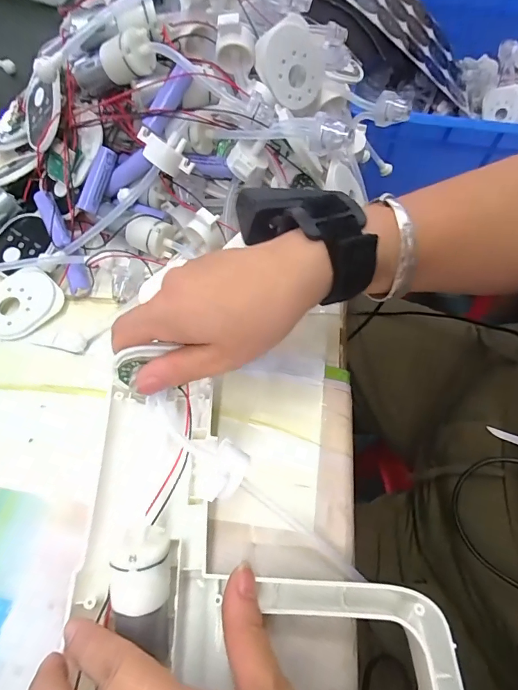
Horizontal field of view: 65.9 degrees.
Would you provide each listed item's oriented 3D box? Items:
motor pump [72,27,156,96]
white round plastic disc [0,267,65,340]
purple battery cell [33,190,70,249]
[{"bbox_3d":[-0.102,-0.199,0.282,0.069,0.025,0.023,-1,58,27],"label":"motor pump"},{"bbox_3d":[-0.176,-0.031,0.295,0.056,0.013,0.046,-36,68,-19],"label":"white round plastic disc"},{"bbox_3d":[-0.161,-0.097,0.313,0.013,0.011,0.051,-25,80,-14],"label":"purple battery cell"}]

